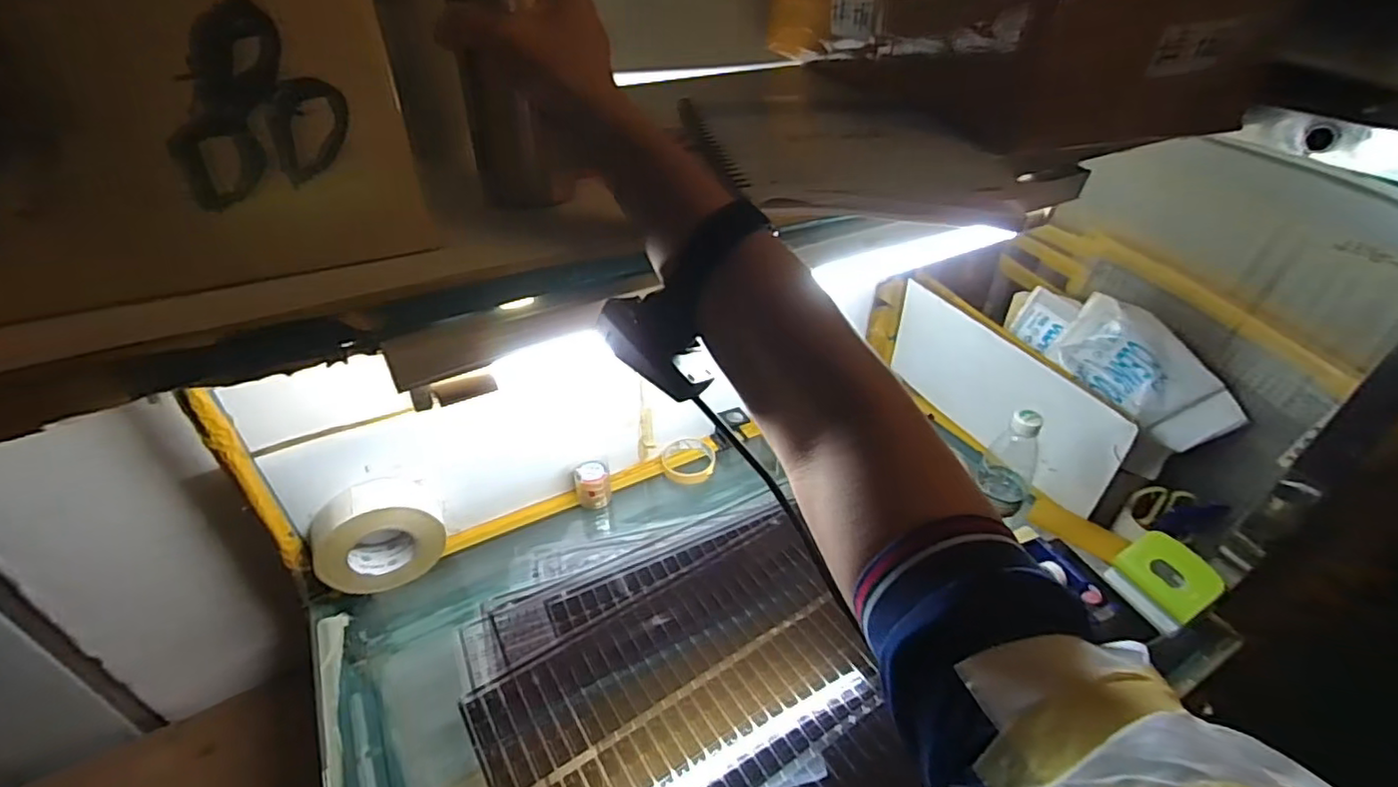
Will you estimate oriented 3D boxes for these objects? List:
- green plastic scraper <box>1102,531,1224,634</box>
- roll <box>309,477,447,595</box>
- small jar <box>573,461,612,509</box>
[{"bbox_3d":[0.579,0.233,0.779,0.016,0.098,0.095,-1,38,-45],"label":"green plastic scraper"},{"bbox_3d":[-0.402,0.185,0.792,0.151,0.132,0.066,-23,43,-25],"label":"roll"},{"bbox_3d":[-0.157,0.136,0.925,0.051,0.067,0.047,-9,39,-10],"label":"small jar"}]

